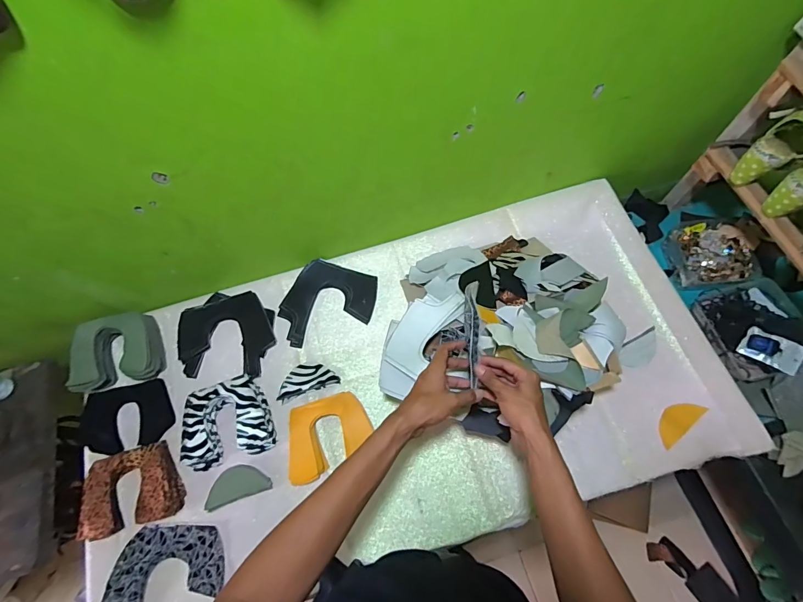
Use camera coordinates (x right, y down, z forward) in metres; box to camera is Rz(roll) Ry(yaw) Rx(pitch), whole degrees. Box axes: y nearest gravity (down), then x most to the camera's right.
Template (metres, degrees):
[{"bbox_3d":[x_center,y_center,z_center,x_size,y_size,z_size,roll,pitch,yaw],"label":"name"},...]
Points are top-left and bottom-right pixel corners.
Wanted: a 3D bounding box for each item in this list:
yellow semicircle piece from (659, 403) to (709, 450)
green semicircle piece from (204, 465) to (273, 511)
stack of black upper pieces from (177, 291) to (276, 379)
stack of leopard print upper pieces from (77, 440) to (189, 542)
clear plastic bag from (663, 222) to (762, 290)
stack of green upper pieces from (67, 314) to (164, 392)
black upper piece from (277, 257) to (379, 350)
[{"bbox_3d":[0.506,0.219,0.731,0.100,0.005,0.046,-42,68,-4],"label":"yellow semicircle piece"},{"bbox_3d":[-0.291,0.323,0.707,0.112,0.004,0.057,-19,67,-6],"label":"green semicircle piece"},{"bbox_3d":[-0.360,0.065,0.821,0.188,0.021,0.173,-1,66,2],"label":"stack of black upper pieces"},{"bbox_3d":[-0.477,0.330,0.704,0.157,0.031,0.126,-17,67,-5],"label":"stack of leopard print upper pieces"},{"bbox_3d":[0.736,-0.117,0.943,0.165,0.049,0.167,-2,66,1],"label":"clear plastic bag"},{"bbox_3d":[-0.560,0.099,0.779,0.151,0.063,0.132,-20,67,-6],"label":"stack of green upper pieces"},{"bbox_3d":[-0.157,0.011,0.841,0.183,0.010,0.191,17,68,9],"label":"black upper piece"}]

